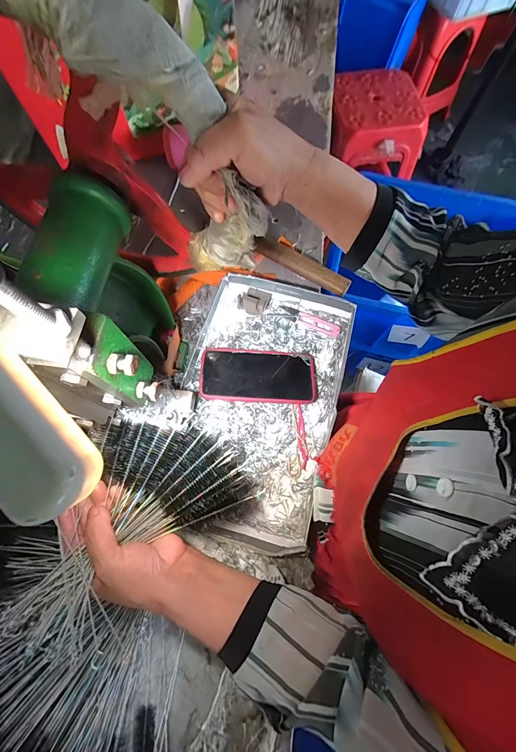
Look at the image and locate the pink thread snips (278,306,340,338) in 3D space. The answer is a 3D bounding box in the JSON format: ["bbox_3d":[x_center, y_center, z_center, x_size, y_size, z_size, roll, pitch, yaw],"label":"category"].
[{"bbox_3d":[0.082,-0.088,0.494,0.098,0.004,0.026,23,72,6],"label":"pink thread snips"}]

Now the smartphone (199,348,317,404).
[{"bbox_3d":[0.001,-0.003,0.445,0.161,0.008,0.079,3,66,-7],"label":"smartphone"}]

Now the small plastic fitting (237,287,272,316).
[{"bbox_3d":[-0.006,-0.122,0.491,0.046,0.029,0.045,23,72,7],"label":"small plastic fitting"}]

